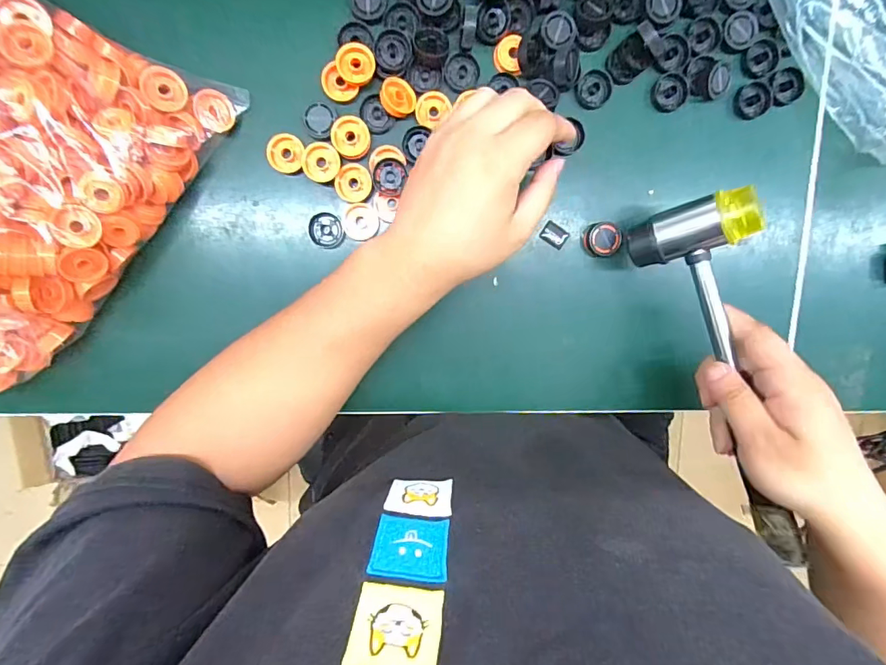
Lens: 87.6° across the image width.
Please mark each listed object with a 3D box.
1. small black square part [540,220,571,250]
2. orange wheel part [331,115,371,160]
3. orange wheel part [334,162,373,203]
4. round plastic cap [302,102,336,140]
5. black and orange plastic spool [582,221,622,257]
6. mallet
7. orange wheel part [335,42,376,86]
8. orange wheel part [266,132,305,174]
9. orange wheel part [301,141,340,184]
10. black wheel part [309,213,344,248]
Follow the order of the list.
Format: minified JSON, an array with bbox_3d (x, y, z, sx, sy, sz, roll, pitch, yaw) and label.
[{"bbox_3d":[0.086,-0.075,0.354,0.021,0.004,0.015,30,94,-7],"label":"small black square part"},{"bbox_3d":[-0.064,-0.136,0.322,0.025,0.011,0.027,-4,97,-3],"label":"orange wheel part"},{"bbox_3d":[-0.064,-0.107,0.330,0.025,0.007,0.025,-1,106,-9],"label":"orange wheel part"},{"bbox_3d":[-0.086,-0.148,0.320,0.021,0.007,0.024,10,97,-5],"label":"round plastic cap"},{"bbox_3d":[0.122,-0.071,0.354,0.026,0.011,0.026,0,97,-4],"label":"black and orange plastic spool"},{"bbox_3d":[0.187,0.026,0.308,0.071,0.038,0.228,-15,92,-2],"label":"mallet"},{"bbox_3d":[-0.059,-0.183,0.315,0.025,0.011,0.024,-1,97,-4],"label":"orange wheel part"},{"bbox_3d":[-0.111,-0.126,0.324,0.026,0.015,0.024,0,97,-4],"label":"orange wheel part"},{"bbox_3d":[-0.085,-0.119,0.324,0.024,0.009,0.026,10,110,-12],"label":"orange wheel part"},{"bbox_3d":[-0.085,-0.075,0.338,0.025,0.005,0.024,0,97,-4],"label":"black wheel part"}]

